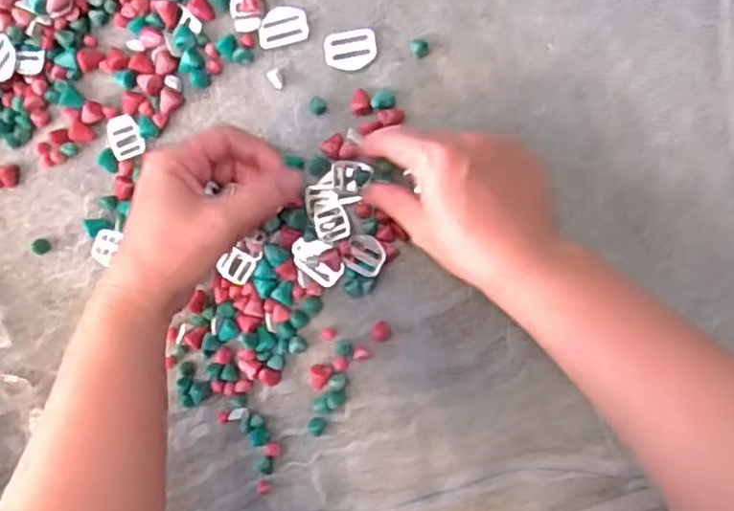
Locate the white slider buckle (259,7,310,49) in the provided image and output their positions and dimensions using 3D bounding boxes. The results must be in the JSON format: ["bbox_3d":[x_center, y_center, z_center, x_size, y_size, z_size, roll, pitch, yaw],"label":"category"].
[{"bbox_3d":[-0.055,-0.149,0.443,0.034,0.004,0.022,-13,94,10],"label":"white slider buckle"}]

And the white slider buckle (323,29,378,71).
[{"bbox_3d":[-0.010,-0.132,0.439,0.033,0.005,0.024,-6,95,10],"label":"white slider buckle"}]

